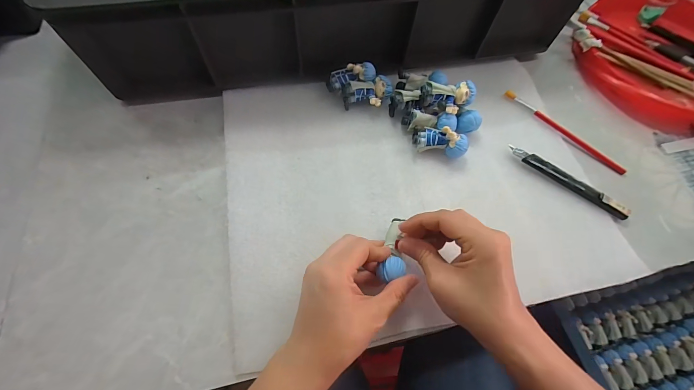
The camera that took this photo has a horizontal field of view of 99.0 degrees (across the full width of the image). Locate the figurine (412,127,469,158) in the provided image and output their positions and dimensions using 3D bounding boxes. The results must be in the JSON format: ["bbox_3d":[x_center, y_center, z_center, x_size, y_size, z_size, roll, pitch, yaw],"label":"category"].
[{"bbox_3d":[0.106,-0.063,0.337,0.061,0.027,0.024,14,66,16],"label":"figurine"}]

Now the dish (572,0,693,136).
[{"bbox_3d":[0.459,-0.203,0.422,0.235,0.031,0.248,1,65,-2],"label":"dish"}]

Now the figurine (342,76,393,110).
[{"bbox_3d":[0.026,-0.124,0.366,0.059,0.027,0.032,-11,67,-8],"label":"figurine"}]

